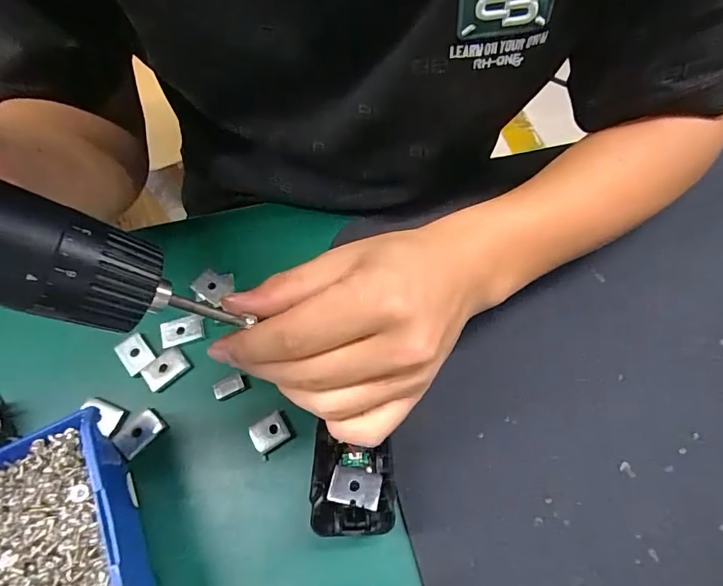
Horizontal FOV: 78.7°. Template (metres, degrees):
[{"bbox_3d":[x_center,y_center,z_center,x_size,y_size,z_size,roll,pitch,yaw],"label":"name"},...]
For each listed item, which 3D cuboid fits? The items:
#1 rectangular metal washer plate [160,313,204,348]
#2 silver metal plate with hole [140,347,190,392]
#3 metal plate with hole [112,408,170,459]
[{"bbox_3d":[-0.128,0.027,0.314,0.029,0.005,0.019,-18,64,-6],"label":"rectangular metal washer plate"},{"bbox_3d":[-0.135,0.052,0.303,0.029,0.004,0.020,-40,68,-16],"label":"silver metal plate with hole"},{"bbox_3d":[-0.144,0.090,0.285,0.020,0.007,0.029,35,70,19],"label":"metal plate with hole"}]

